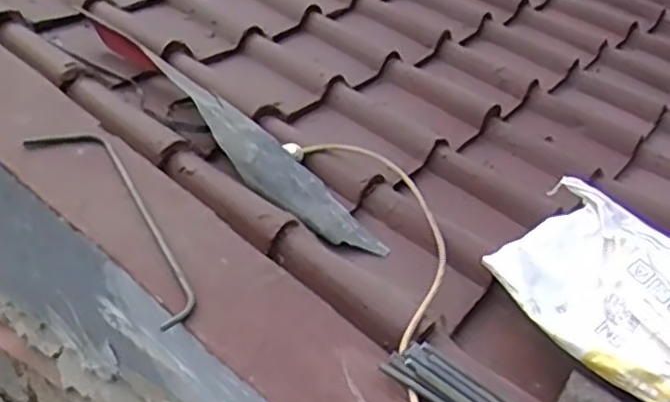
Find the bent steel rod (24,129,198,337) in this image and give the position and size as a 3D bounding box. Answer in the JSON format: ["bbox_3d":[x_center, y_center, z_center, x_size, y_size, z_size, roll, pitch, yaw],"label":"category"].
[{"bbox_3d":[-0.261,0.018,0.834,0.087,0.016,0.353,-21,51,-32],"label":"bent steel rod"}]

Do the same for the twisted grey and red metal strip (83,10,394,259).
[{"bbox_3d":[-0.198,-0.135,1.101,0.713,0.041,0.099,39,46,25],"label":"twisted grey and red metal strip"}]

